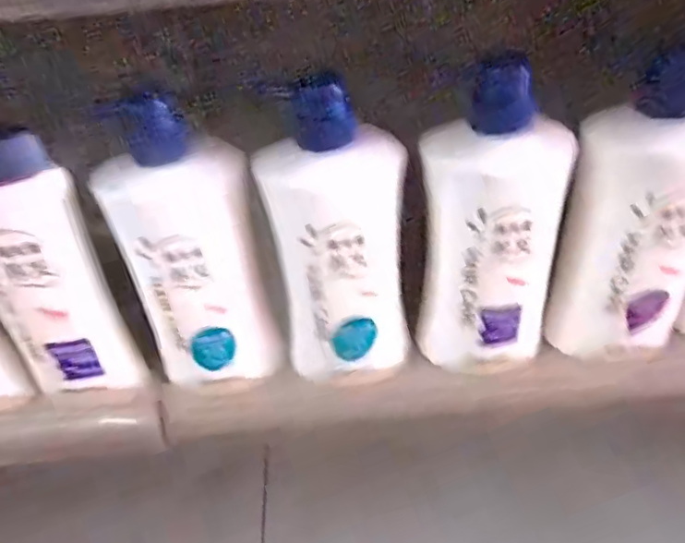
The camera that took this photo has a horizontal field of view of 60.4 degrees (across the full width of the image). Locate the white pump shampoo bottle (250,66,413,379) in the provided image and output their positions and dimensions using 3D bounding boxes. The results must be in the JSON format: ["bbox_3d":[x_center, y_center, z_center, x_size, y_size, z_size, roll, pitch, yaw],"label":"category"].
[{"bbox_3d":[-0.002,-0.016,0.382,0.082,0.192,0.066,-9,41,-3],"label":"white pump shampoo bottle"}]

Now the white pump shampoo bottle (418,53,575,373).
[{"bbox_3d":[0.093,-0.022,0.374,0.082,0.205,0.048,8,43,16],"label":"white pump shampoo bottle"}]

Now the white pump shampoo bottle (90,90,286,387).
[{"bbox_3d":[-0.095,-0.010,0.374,0.081,0.194,0.046,-6,41,0],"label":"white pump shampoo bottle"}]

